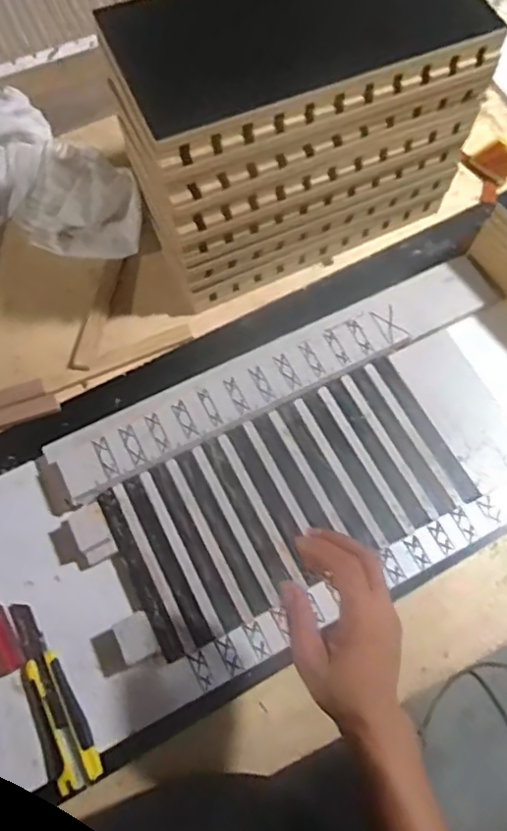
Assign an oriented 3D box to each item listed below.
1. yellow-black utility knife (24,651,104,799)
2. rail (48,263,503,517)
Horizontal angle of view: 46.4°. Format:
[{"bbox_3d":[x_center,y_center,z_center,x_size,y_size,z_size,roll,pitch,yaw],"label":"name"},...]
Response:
[{"bbox_3d":[-0.180,0.283,0.550,0.040,0.013,0.117,-27,71,-11],"label":"yellow-black utility knife"},{"bbox_3d":[0.029,-0.053,0.670,0.563,0.029,0.078,-26,70,-11],"label":"rail"}]

